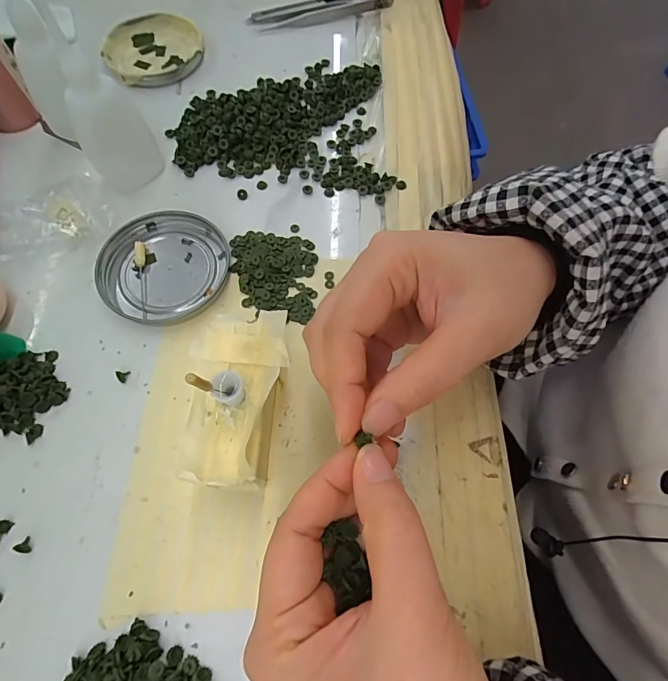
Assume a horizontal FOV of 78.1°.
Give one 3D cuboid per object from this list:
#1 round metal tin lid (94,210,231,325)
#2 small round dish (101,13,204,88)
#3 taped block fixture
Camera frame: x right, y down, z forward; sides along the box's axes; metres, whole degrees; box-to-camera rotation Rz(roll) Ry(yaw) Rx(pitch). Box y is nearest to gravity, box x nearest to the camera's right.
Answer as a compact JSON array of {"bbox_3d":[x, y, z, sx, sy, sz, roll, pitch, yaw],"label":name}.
[{"bbox_3d":[-0.107,-0.047,0.259,0.079,0.009,0.073,0,67,-1],"label":"round metal tin lid"},{"bbox_3d":[-0.150,-0.243,0.342,0.077,0.009,0.081,0,67,-1],"label":"small round dish"},{"bbox_3d":[-0.047,0.028,0.207,0.041,0.048,0.085,3,67,0],"label":"taped block fixture"}]

